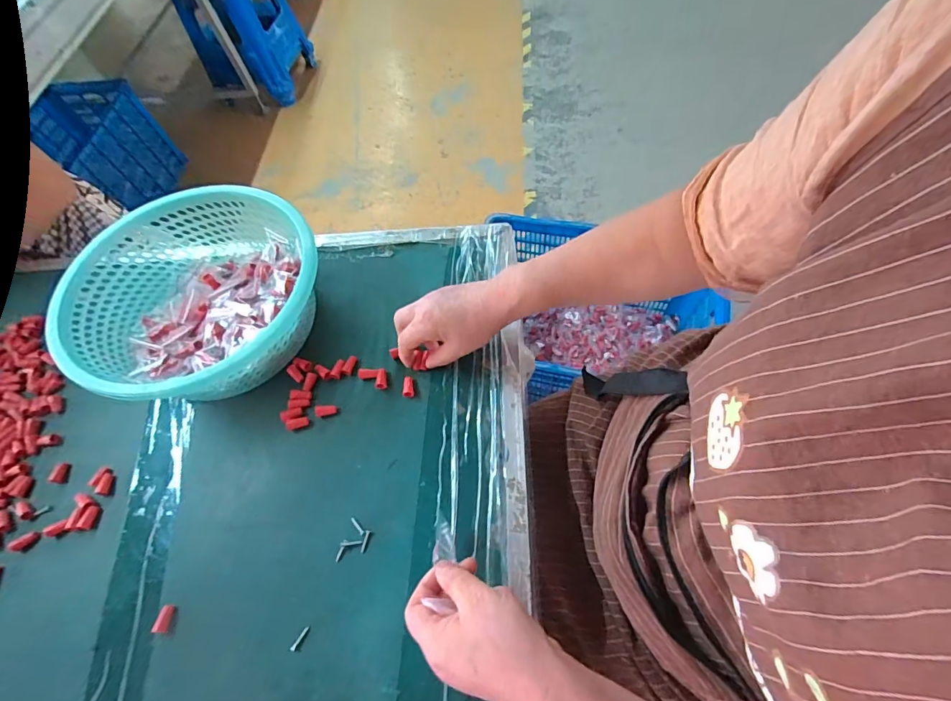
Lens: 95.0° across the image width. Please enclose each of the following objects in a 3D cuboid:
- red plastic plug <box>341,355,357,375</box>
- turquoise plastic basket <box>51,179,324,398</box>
[{"bbox_3d":[-0.148,0.017,0.512,0.012,0.008,0.022,15,66,14],"label":"red plastic plug"},{"bbox_3d":[-0.318,-0.062,0.504,0.240,0.087,0.259,-3,63,6],"label":"turquoise plastic basket"}]

